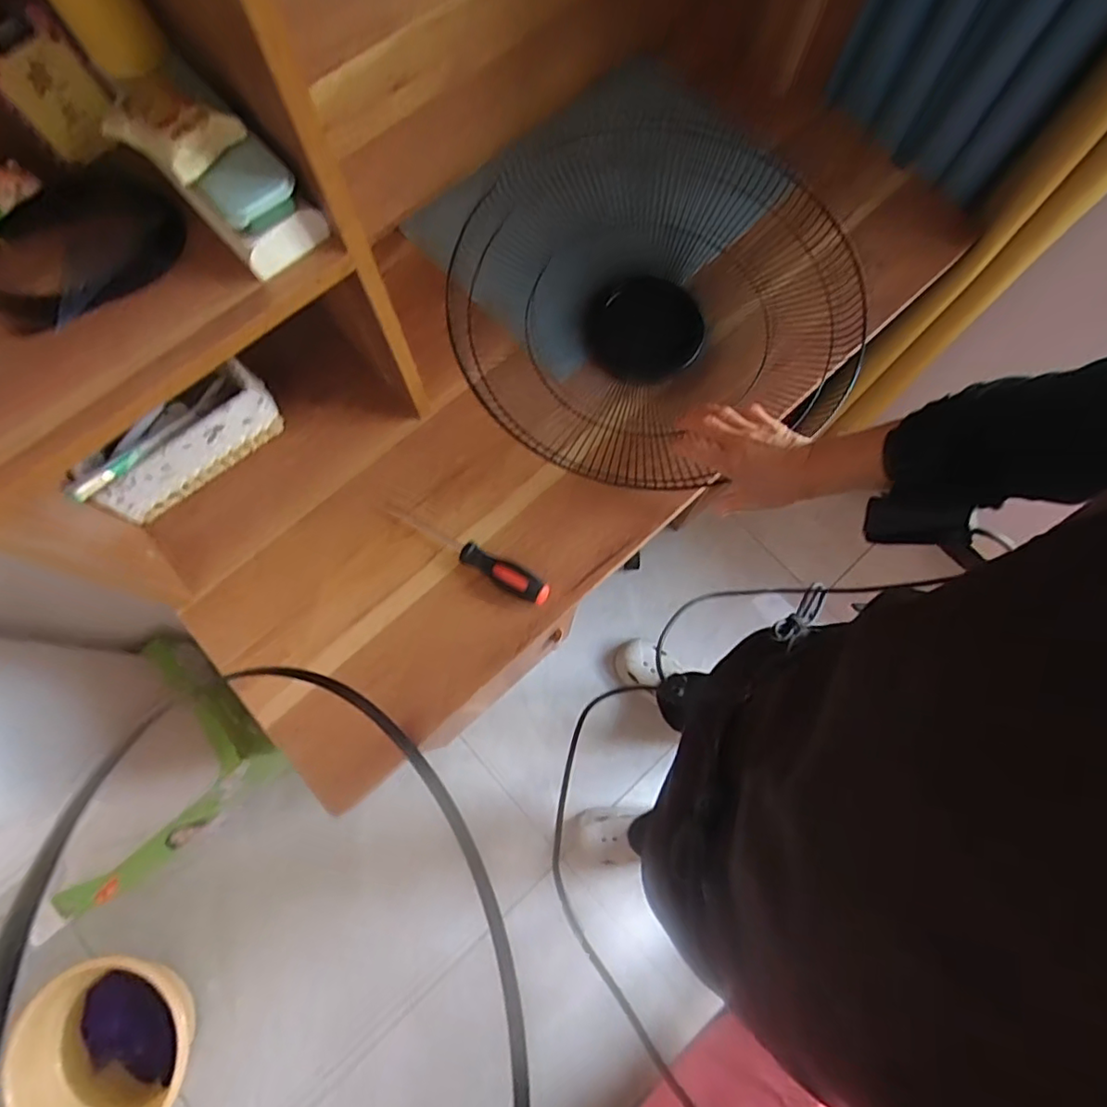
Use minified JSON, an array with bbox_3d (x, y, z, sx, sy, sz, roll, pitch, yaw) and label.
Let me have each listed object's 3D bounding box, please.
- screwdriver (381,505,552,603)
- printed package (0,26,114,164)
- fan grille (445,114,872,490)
[{"bbox_3d":[-0.093,0.000,0.609,0.195,0.026,0.029,25,76,6],"label":"screwdriver"},{"bbox_3d":[-0.341,-0.315,0.411,0.054,0.064,0.013,-35,78,-9],"label":"printed package"},{"bbox_3d":[0.106,-0.289,0.692,0.433,0.111,0.405,0,75,-1],"label":"fan grille"}]

